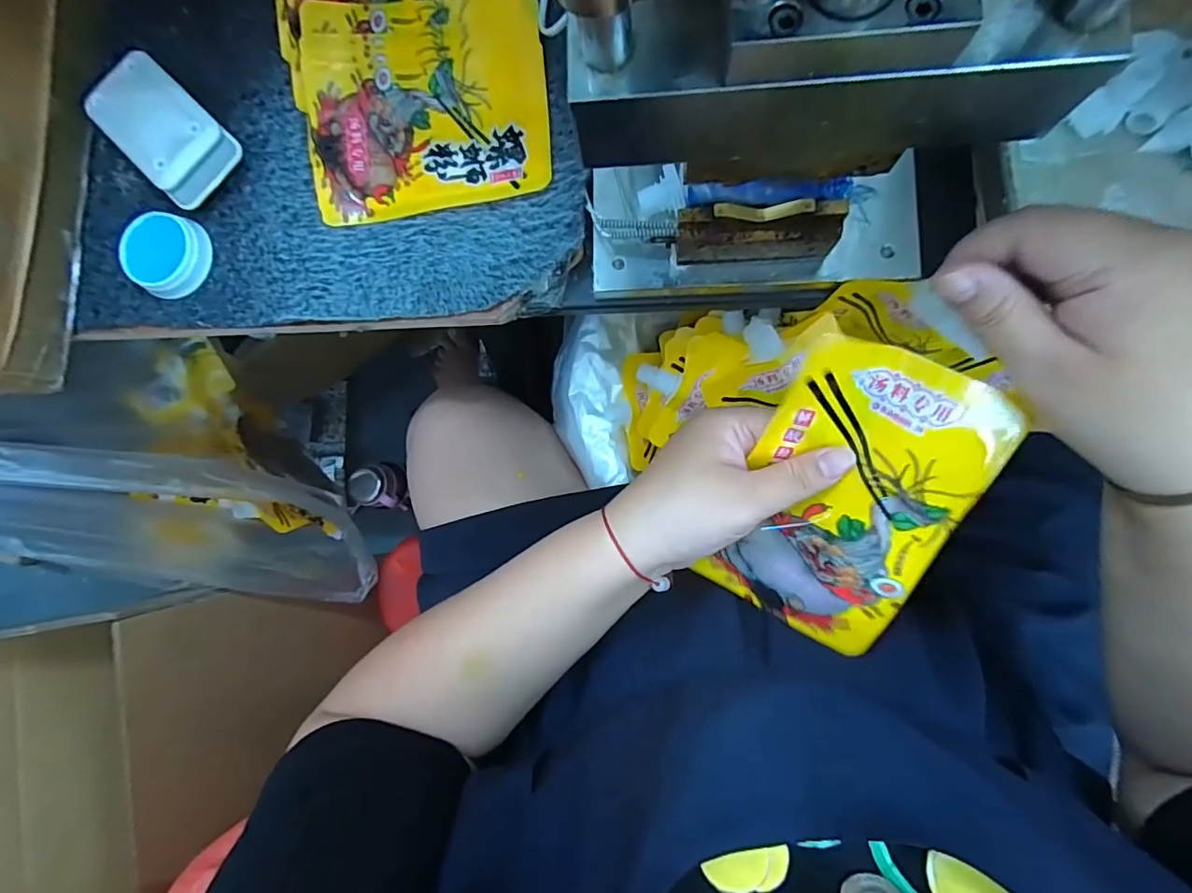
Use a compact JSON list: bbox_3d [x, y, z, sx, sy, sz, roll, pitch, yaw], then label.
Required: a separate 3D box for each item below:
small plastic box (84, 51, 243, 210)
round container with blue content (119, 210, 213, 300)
[{"bbox_3d":[-0.331,-0.243,0.408,0.123,0.024,0.065,44,91,8],"label":"small plastic box"},{"bbox_3d":[-0.328,-0.145,0.406,0.058,0.020,0.059,-1,85,6],"label":"round container with blue content"}]

